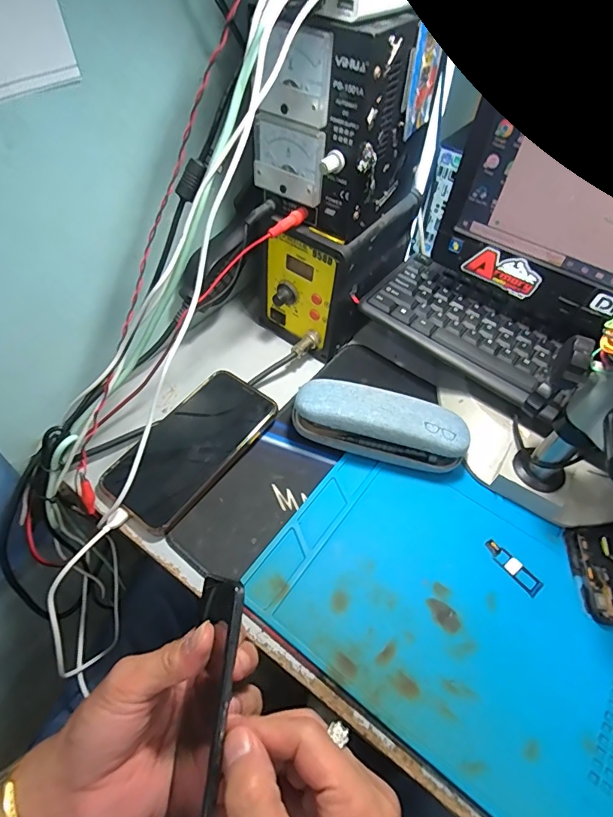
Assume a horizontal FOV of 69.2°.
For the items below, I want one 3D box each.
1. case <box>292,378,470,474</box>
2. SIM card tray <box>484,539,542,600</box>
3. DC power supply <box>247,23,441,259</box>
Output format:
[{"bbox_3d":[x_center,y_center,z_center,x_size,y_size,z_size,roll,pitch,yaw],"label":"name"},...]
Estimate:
[{"bbox_3d":[0.068,0.013,0.414,0.154,0.052,0.062,13,54,7],"label":"case"},{"bbox_3d":[0.169,0.129,0.364,0.016,0.004,0.051,-32,61,-23],"label":"SIM card tray"},{"bbox_3d":[0.038,-0.244,0.381,0.097,0.146,0.139,34,58,20],"label":"DC power supply"}]

